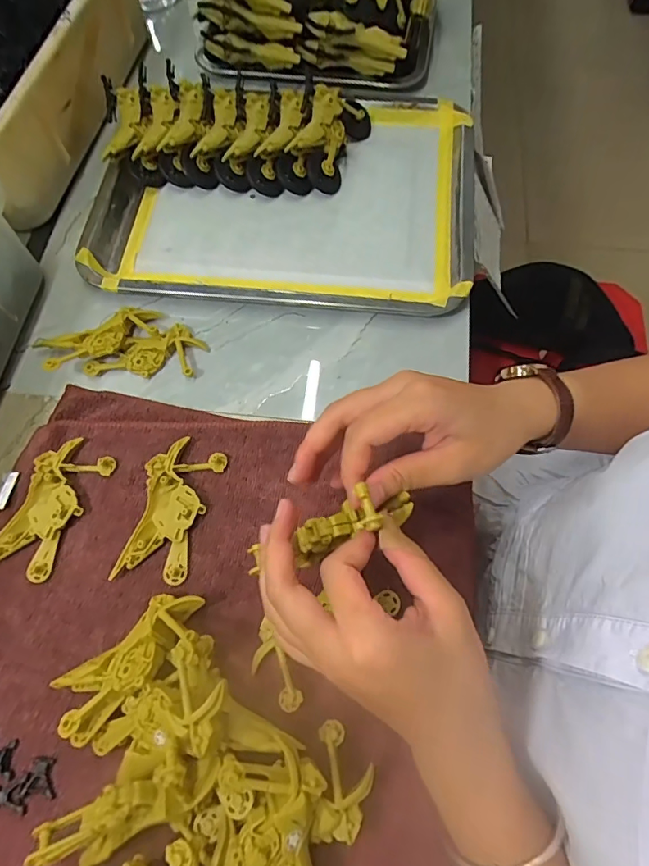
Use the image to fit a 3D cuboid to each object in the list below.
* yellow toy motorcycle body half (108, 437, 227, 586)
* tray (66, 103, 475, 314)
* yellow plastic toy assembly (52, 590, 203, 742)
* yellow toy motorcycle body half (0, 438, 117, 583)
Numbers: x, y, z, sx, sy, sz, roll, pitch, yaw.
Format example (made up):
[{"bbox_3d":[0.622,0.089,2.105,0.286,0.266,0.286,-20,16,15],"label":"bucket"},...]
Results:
[{"bbox_3d":[-0.110,0.057,0.344,0.048,0.009,0.102,15,68,4],"label":"yellow toy motorcycle body half"},{"bbox_3d":[-0.035,-0.222,0.453,0.346,0.024,0.240,4,68,0],"label":"tray"},{"bbox_3d":[-0.117,0.140,0.297,0.101,0.037,0.048,-39,74,-15],"label":"yellow plastic toy assembly"},{"bbox_3d":[-0.200,0.053,0.349,0.050,0.008,0.098,23,69,8],"label":"yellow toy motorcycle body half"}]

